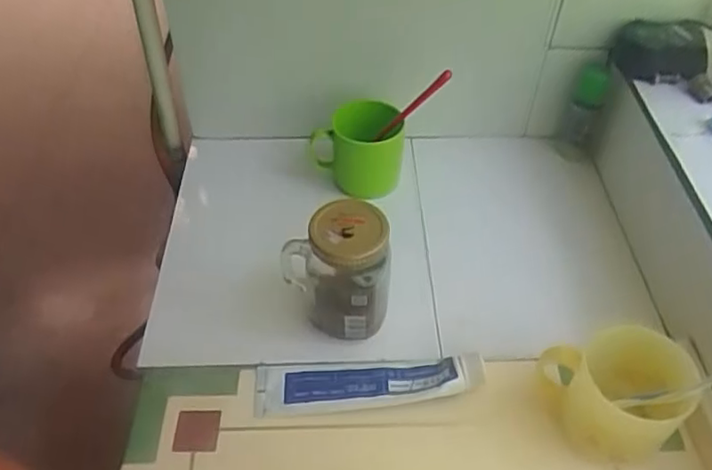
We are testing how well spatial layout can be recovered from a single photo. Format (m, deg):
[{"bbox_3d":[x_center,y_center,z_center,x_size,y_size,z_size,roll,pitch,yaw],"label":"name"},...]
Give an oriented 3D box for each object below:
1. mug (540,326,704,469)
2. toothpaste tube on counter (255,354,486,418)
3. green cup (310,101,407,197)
[{"bbox_3d":[0.216,0.137,0.543,0.113,0.103,0.081,21,51,17],"label":"mug"},{"bbox_3d":[0.012,0.140,0.603,0.217,0.021,0.052,-6,44,2],"label":"toothpaste tube on counter"},{"bbox_3d":[0.001,-0.112,0.788,0.109,0.086,0.095,2,48,0],"label":"green cup"}]

